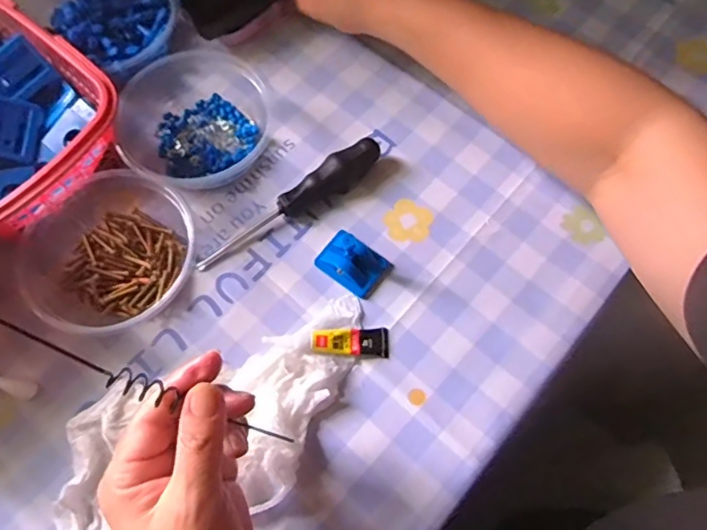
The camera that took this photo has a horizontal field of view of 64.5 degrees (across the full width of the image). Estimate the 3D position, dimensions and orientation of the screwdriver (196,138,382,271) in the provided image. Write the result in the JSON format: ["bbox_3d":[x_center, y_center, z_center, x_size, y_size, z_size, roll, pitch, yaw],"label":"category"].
[{"bbox_3d":[-0.046,-0.045,0.413,0.156,0.026,0.020,-35,72,-11],"label":"screwdriver"}]

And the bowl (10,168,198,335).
[{"bbox_3d":[-0.171,-0.009,0.396,0.107,0.043,0.116,34,74,13],"label":"bowl"}]

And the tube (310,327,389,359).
[{"bbox_3d":[-0.002,0.053,0.383,0.054,0.007,0.020,4,68,-18],"label":"tube"}]

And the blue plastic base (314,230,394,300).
[{"bbox_3d":[0.000,-0.003,0.402,0.048,0.020,0.035,35,74,13],"label":"blue plastic base"}]

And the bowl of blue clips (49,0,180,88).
[{"bbox_3d":[-0.188,-0.200,0.462,0.091,0.047,0.094,0,69,1],"label":"bowl of blue clips"}]

